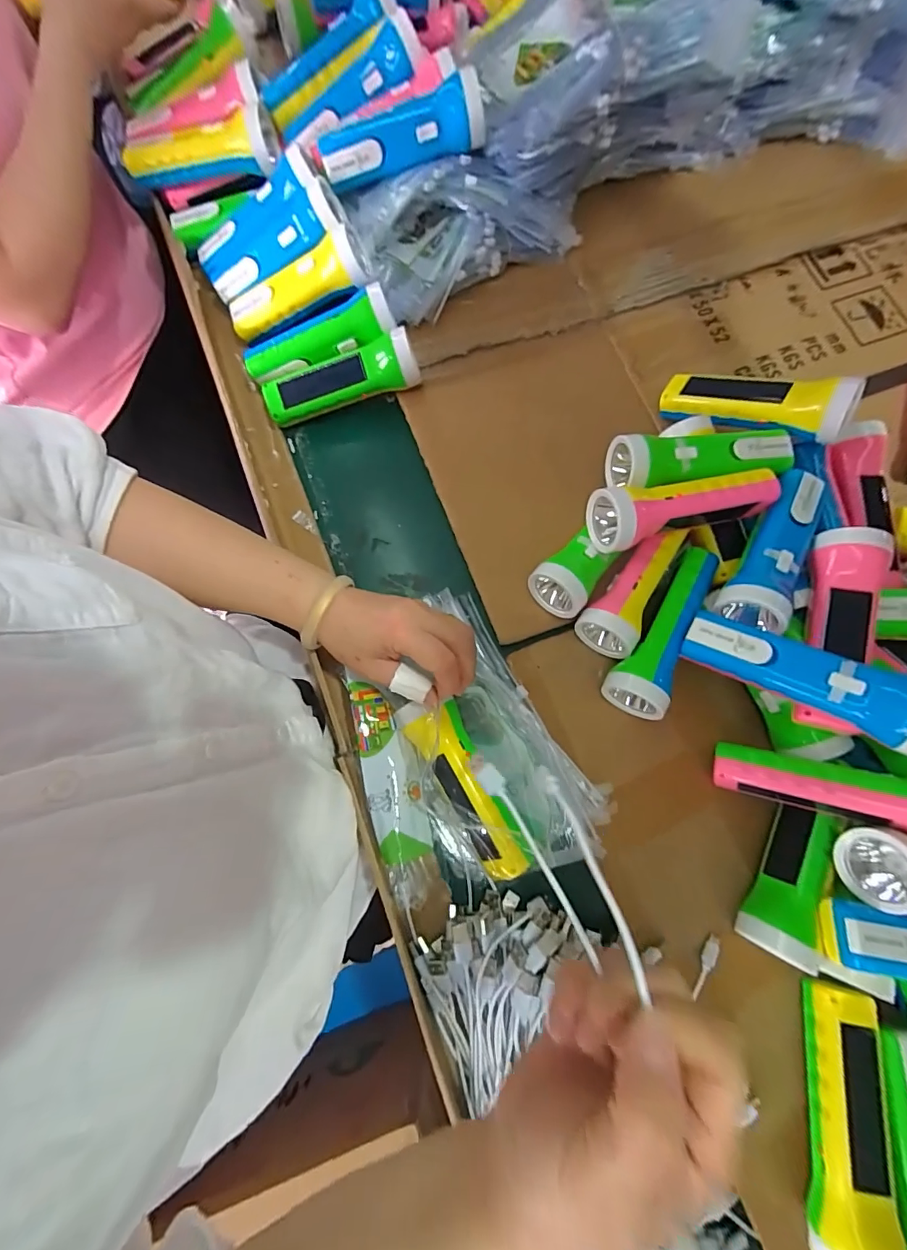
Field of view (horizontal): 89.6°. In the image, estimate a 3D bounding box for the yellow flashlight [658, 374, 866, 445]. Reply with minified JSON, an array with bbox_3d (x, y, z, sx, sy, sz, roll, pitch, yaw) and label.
[{"bbox_3d":[0.286,-0.212,0.441,0.162,0.052,0.048,30,77,36],"label":"yellow flashlight"}]

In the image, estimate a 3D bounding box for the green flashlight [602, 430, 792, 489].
[{"bbox_3d":[0.227,-0.150,0.416,0.164,0.042,0.052,-7,77,-2],"label":"green flashlight"}]

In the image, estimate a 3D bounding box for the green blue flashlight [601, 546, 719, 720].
[{"bbox_3d":[0.192,0.004,0.408,0.056,0.053,0.163,34,79,7],"label":"green blue flashlight"}]

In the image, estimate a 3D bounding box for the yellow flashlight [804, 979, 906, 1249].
[{"bbox_3d":[0.284,0.353,0.321,0.051,0.058,0.159,14,78,3],"label":"yellow flashlight"}]

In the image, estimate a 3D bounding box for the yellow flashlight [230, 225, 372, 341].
[{"bbox_3d":[-0.171,-0.361,0.493,0.163,0.034,0.055,-15,77,17],"label":"yellow flashlight"}]

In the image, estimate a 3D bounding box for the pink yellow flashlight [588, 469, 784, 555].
[{"bbox_3d":[0.198,-0.104,0.399,0.159,0.050,0.047,-15,78,-4],"label":"pink yellow flashlight"}]

